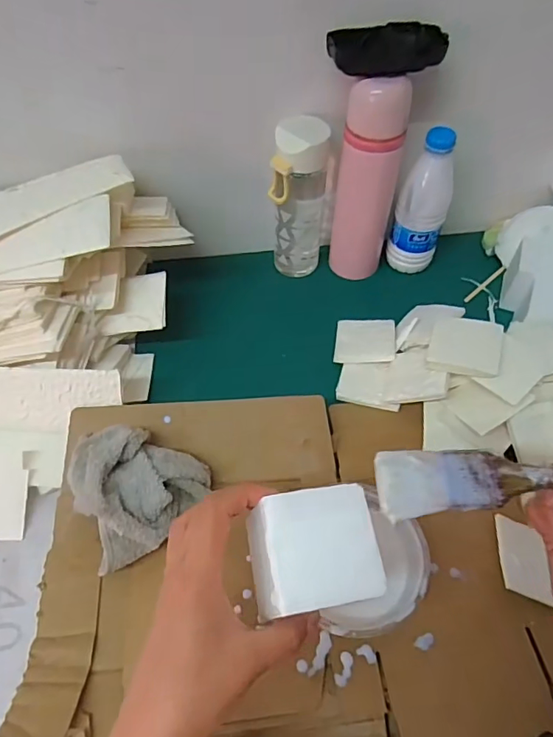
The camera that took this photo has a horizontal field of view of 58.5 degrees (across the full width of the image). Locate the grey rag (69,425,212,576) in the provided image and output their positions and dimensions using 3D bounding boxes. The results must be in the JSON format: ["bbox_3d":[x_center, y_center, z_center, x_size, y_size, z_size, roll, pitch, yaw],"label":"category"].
[{"bbox_3d":[-0.129,0.105,0.432,0.103,0.062,0.118,29,60,18],"label":"grey rag"}]

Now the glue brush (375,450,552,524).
[{"bbox_3d":[0.147,0.067,0.301,0.167,0.010,0.041,-3,61,5],"label":"glue brush"}]

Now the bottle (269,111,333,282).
[{"bbox_3d":[0.026,-0.191,0.594,0.060,0.205,0.059,14,56,9],"label":"bottle"}]

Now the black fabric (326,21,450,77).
[{"bbox_3d":[0.104,-0.302,0.468,0.108,0.032,0.028,-5,55,-4],"label":"black fabric"}]

